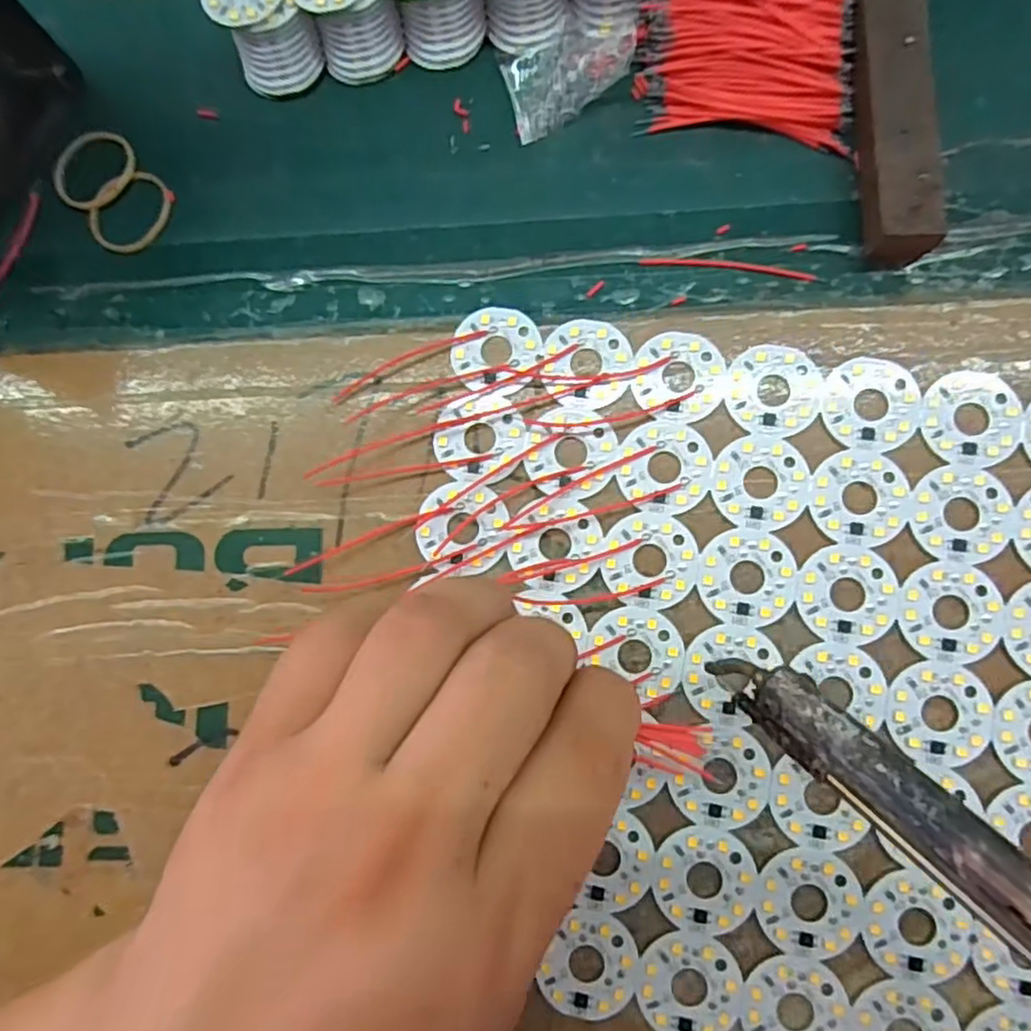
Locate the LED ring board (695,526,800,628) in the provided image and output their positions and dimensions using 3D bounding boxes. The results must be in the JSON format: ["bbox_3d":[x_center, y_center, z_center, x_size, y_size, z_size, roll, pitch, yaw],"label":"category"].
[{"bbox_3d":[0.073,0.019,0.212,0.030,0.004,0.030,-1,82,4],"label":"LED ring board"}]

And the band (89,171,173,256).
[{"bbox_3d":[-0.142,-0.112,0.250,0.032,0.004,0.027,-42,81,-2],"label":"band"}]

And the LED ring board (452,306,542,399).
[{"bbox_3d":[-0.007,-0.056,0.230,0.030,0.004,0.031,-3,82,4],"label":"LED ring board"}]

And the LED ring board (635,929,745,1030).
[{"bbox_3d":[0.051,0.140,0.199,0.030,0.004,0.030,9,83,5],"label":"LED ring board"}]

